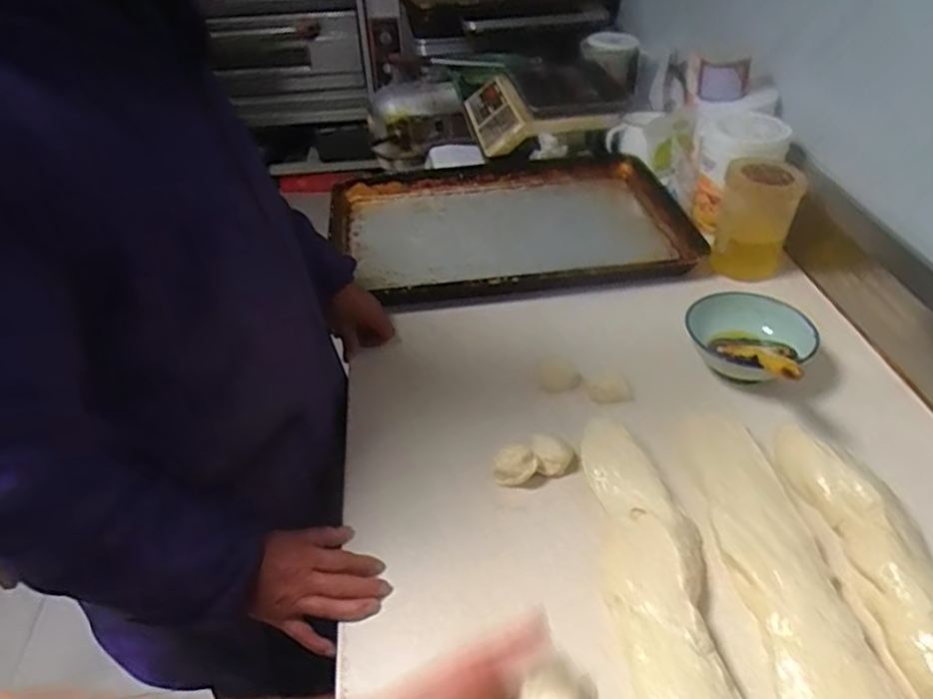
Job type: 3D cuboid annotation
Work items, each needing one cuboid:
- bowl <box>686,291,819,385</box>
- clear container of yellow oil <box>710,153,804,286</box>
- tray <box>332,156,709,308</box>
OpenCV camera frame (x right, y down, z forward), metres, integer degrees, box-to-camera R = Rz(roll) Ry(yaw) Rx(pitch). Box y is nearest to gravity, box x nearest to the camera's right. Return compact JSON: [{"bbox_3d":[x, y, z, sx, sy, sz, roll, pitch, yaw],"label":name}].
[{"bbox_3d":[0.376,-0.011,0.909,0.157,0.067,0.157,-2,40,2],"label":"bowl"},{"bbox_3d":[0.449,-0.202,1.047,0.110,0.160,0.092,16,44,23],"label":"clear container of yellow oil"},{"bbox_3d":[0.075,-0.226,1.196,0.611,0.046,0.444,-11,40,-8],"label":"tray"}]

